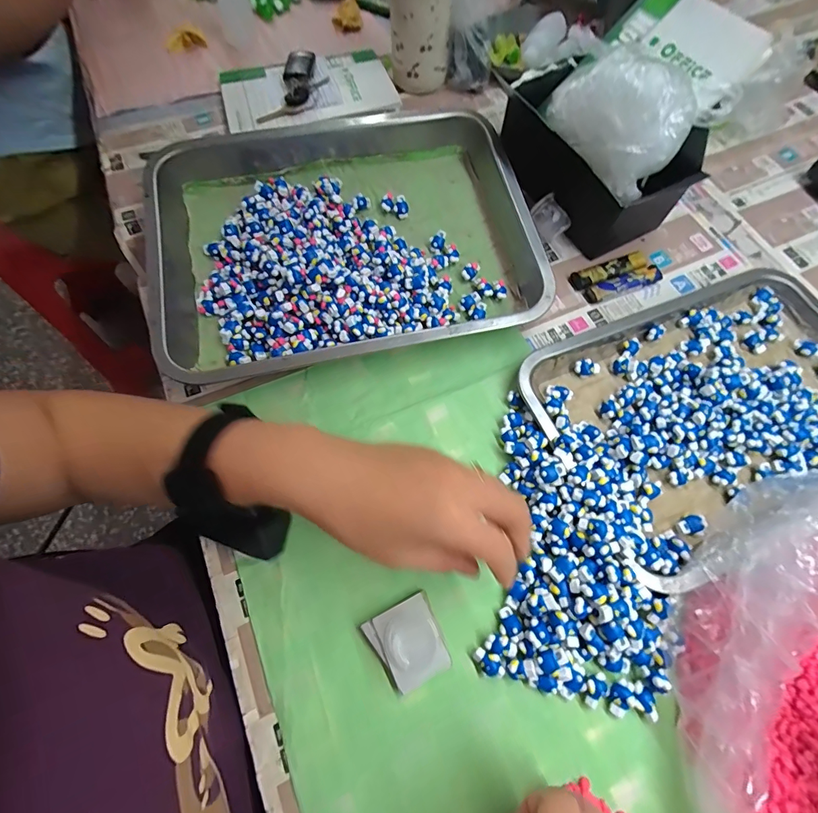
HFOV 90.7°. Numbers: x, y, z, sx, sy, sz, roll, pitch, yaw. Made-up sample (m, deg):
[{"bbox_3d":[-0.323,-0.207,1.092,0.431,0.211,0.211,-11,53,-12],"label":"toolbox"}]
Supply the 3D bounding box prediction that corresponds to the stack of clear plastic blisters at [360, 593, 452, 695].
[{"bbox_3d":[-0.001,0.162,0.276,0.044,0.013,0.049,-25,70,-12],"label":"stack of clear plastic blisters"}]

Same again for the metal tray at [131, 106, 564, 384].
[{"bbox_3d":[-0.074,-0.167,0.394,0.368,0.046,0.285,-13,68,-7],"label":"metal tray"}]

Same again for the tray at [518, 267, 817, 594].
[{"bbox_3d":[0.271,-0.005,0.344,0.320,0.030,0.201,-20,69,-10],"label":"tray"}]

